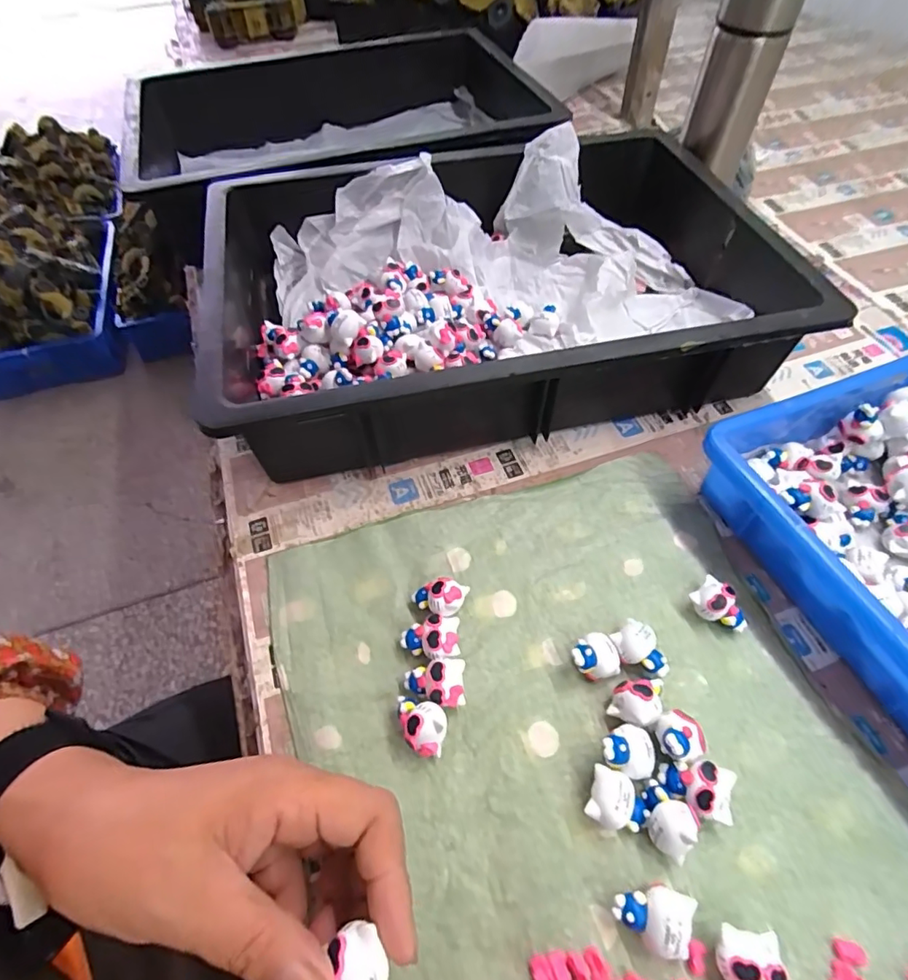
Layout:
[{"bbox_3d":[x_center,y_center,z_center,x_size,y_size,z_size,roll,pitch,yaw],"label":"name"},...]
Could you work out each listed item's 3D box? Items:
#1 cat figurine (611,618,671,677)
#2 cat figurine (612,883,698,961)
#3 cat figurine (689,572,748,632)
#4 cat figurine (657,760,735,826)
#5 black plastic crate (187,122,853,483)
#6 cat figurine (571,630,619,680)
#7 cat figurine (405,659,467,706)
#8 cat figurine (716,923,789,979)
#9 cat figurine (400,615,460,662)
[{"bbox_3d":[0.108,0.096,0.314,0.024,0.020,0.033,-18,56,-11],"label":"cat figurine"},{"bbox_3d":[0.090,0.193,0.242,0.032,0.022,0.025,17,56,13],"label":"cat figurine"},{"bbox_3d":[0.165,0.074,0.331,0.023,0.021,0.034,-33,60,-20],"label":"cat figurine"},{"bbox_3d":[0.123,0.152,0.272,0.034,0.021,0.024,15,56,12],"label":"cat figurine"},{"bbox_3d":[0.029,-0.186,0.469,0.455,0.093,0.338,-11,55,-7],"label":"black plastic crate"},{"bbox_3d":[0.080,0.098,0.311,0.027,0.023,0.025,-10,55,-6],"label":"cat figurine"},{"bbox_3d":[-0.011,0.111,0.303,0.034,0.023,0.023,-3,54,-1],"label":"cat figurine"},{"bbox_3d":[0.128,0.211,0.230,0.026,0.021,0.034,6,55,6],"label":"cat figurine"},{"bbox_3d":[-0.015,0.090,0.319,0.035,0.021,0.028,-4,54,-1],"label":"cat figurine"}]

